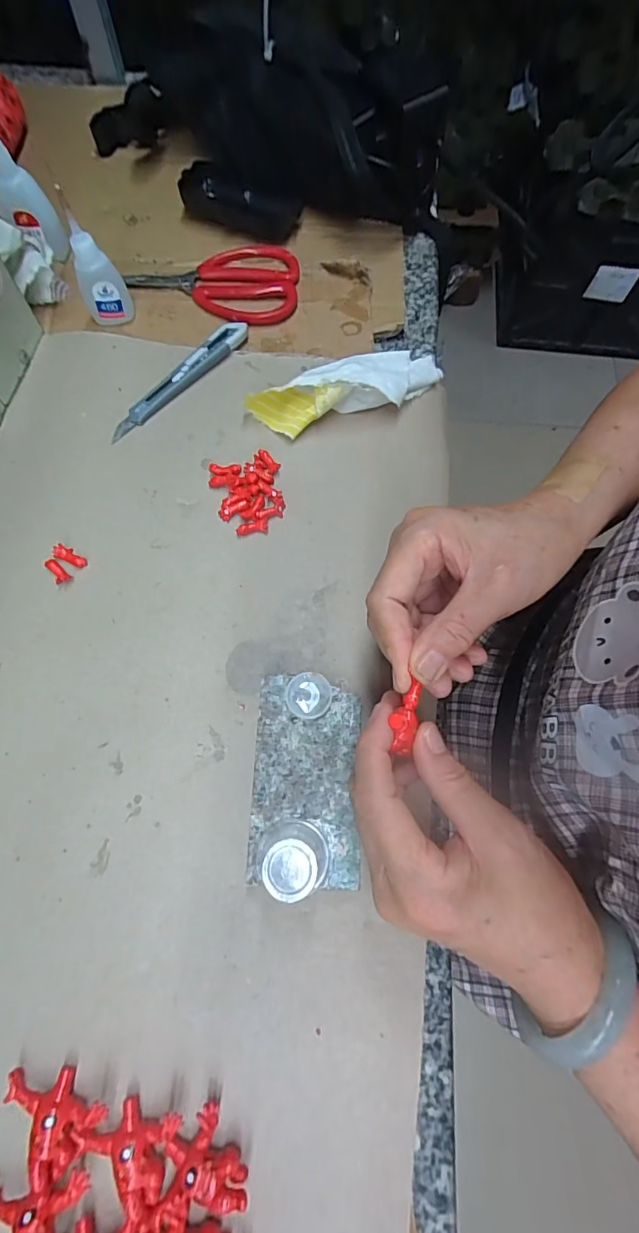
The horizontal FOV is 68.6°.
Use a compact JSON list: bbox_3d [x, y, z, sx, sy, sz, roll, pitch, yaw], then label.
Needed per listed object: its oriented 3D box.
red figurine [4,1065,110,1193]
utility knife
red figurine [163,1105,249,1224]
[{"bbox_3d":[-0.128,0.232,0.223,0.045,0.014,0.035,40,75,12],"label":"red figurine"},{"bbox_3d":[-0.108,-0.184,0.360,0.017,0.013,0.134,42,76,13],"label":"utility knife"},{"bbox_3d":[-0.054,0.249,0.216,0.036,0.014,0.035,-11,72,-4],"label":"red figurine"}]

